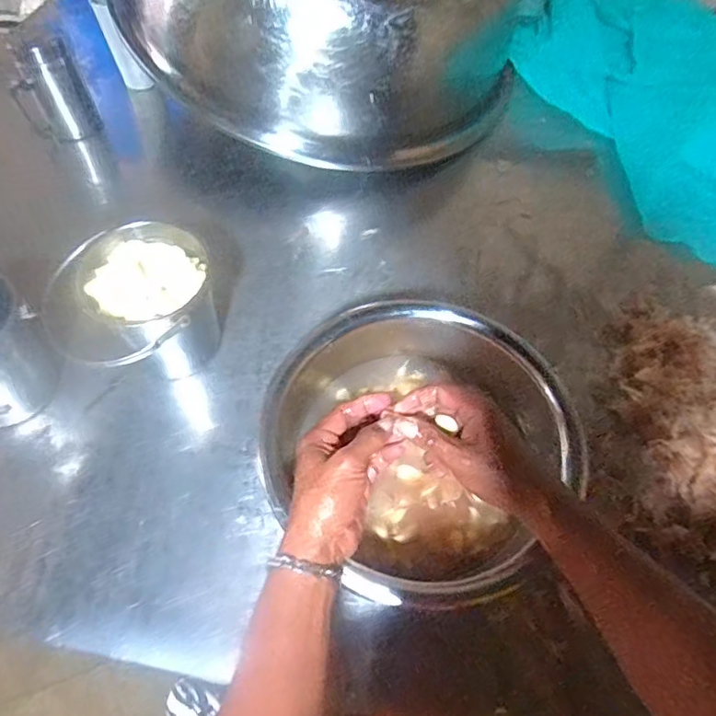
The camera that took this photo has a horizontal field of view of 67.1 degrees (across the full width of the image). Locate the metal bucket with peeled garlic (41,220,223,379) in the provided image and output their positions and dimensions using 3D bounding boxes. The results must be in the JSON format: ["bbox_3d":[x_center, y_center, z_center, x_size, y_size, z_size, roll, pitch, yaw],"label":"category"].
[{"bbox_3d":[-0.221,-0.041,0.596,0.136,0.134,0.155,-11,60,-8],"label":"metal bucket with peeled garlic"}]

